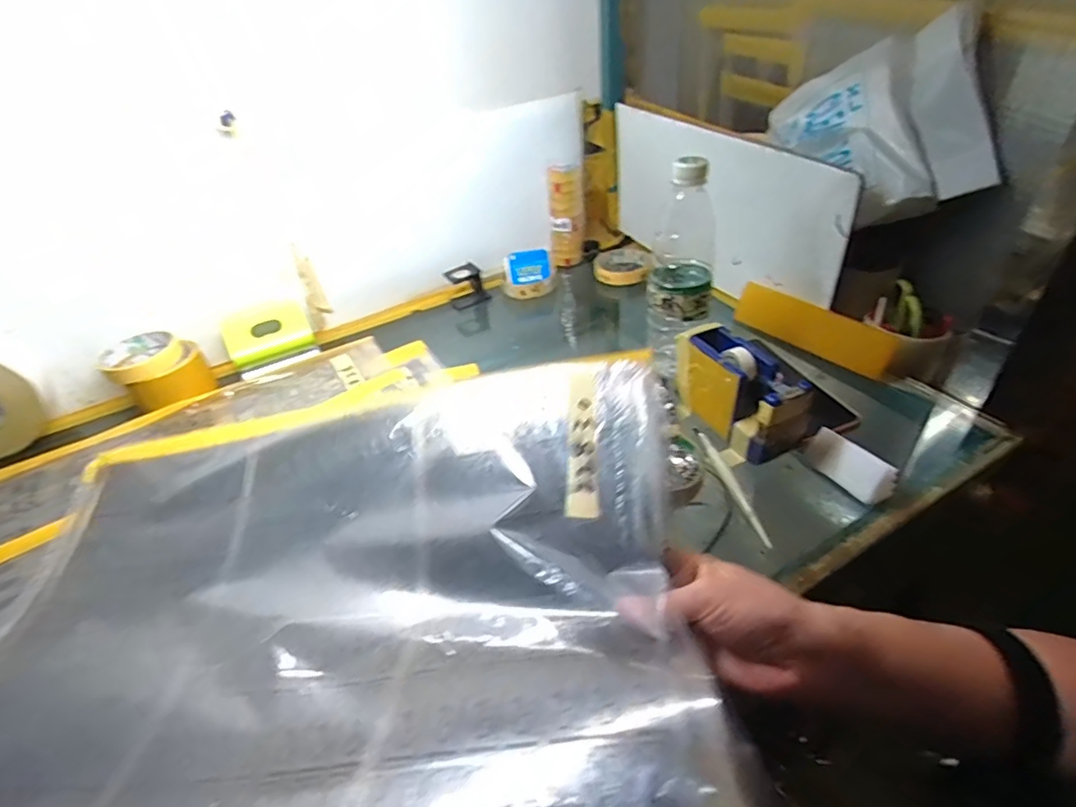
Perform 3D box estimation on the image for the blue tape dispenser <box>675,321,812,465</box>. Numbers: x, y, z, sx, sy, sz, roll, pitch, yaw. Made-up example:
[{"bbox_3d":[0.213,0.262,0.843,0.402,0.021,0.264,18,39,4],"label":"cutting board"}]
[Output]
[{"bbox_3d":[0.188,-0.010,0.521,0.054,0.082,0.135,-17,39,-12],"label":"blue tape dispenser"}]

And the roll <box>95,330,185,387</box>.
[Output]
[{"bbox_3d":[-0.477,-0.056,0.658,0.070,0.026,0.081,22,47,32],"label":"roll"}]

